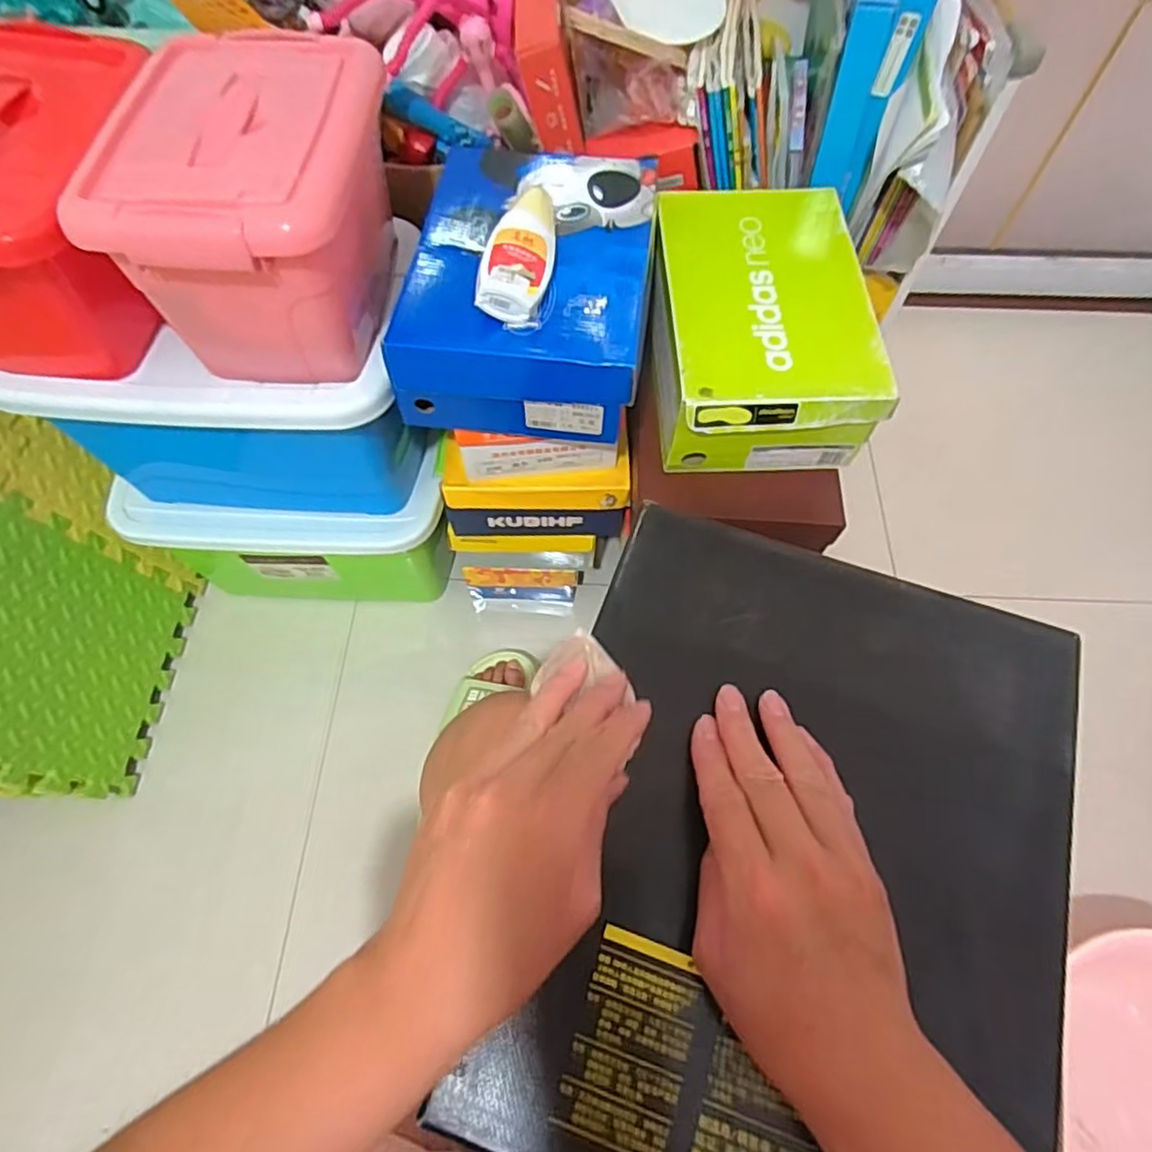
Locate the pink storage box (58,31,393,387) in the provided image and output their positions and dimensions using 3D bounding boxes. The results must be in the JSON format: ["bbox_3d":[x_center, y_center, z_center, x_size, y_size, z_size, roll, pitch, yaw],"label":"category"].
[{"bbox_3d":[-0.254,-0.300,0.565,0.179,0.167,0.247,2,63,1],"label":"pink storage box"}]

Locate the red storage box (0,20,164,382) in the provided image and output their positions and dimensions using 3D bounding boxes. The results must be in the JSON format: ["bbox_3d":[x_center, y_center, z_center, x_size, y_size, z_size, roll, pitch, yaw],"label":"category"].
[{"bbox_3d":[-0.456,-0.308,0.563,0.206,0.157,0.269,-5,63,-2],"label":"red storage box"}]

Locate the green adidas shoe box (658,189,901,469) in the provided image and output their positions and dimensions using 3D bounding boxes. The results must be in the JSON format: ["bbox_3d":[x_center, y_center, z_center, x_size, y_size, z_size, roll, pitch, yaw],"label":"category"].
[{"bbox_3d":[0.181,-0.252,0.679,0.191,0.102,0.288,-2,63,-1],"label":"green adidas shoe box"}]

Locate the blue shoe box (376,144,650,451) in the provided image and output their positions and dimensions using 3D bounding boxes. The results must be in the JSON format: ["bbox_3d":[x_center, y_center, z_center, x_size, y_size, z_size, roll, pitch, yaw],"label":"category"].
[{"bbox_3d":[-0.038,-0.274,0.620,0.204,0.120,0.272,6,63,4],"label":"blue shoe box"}]

